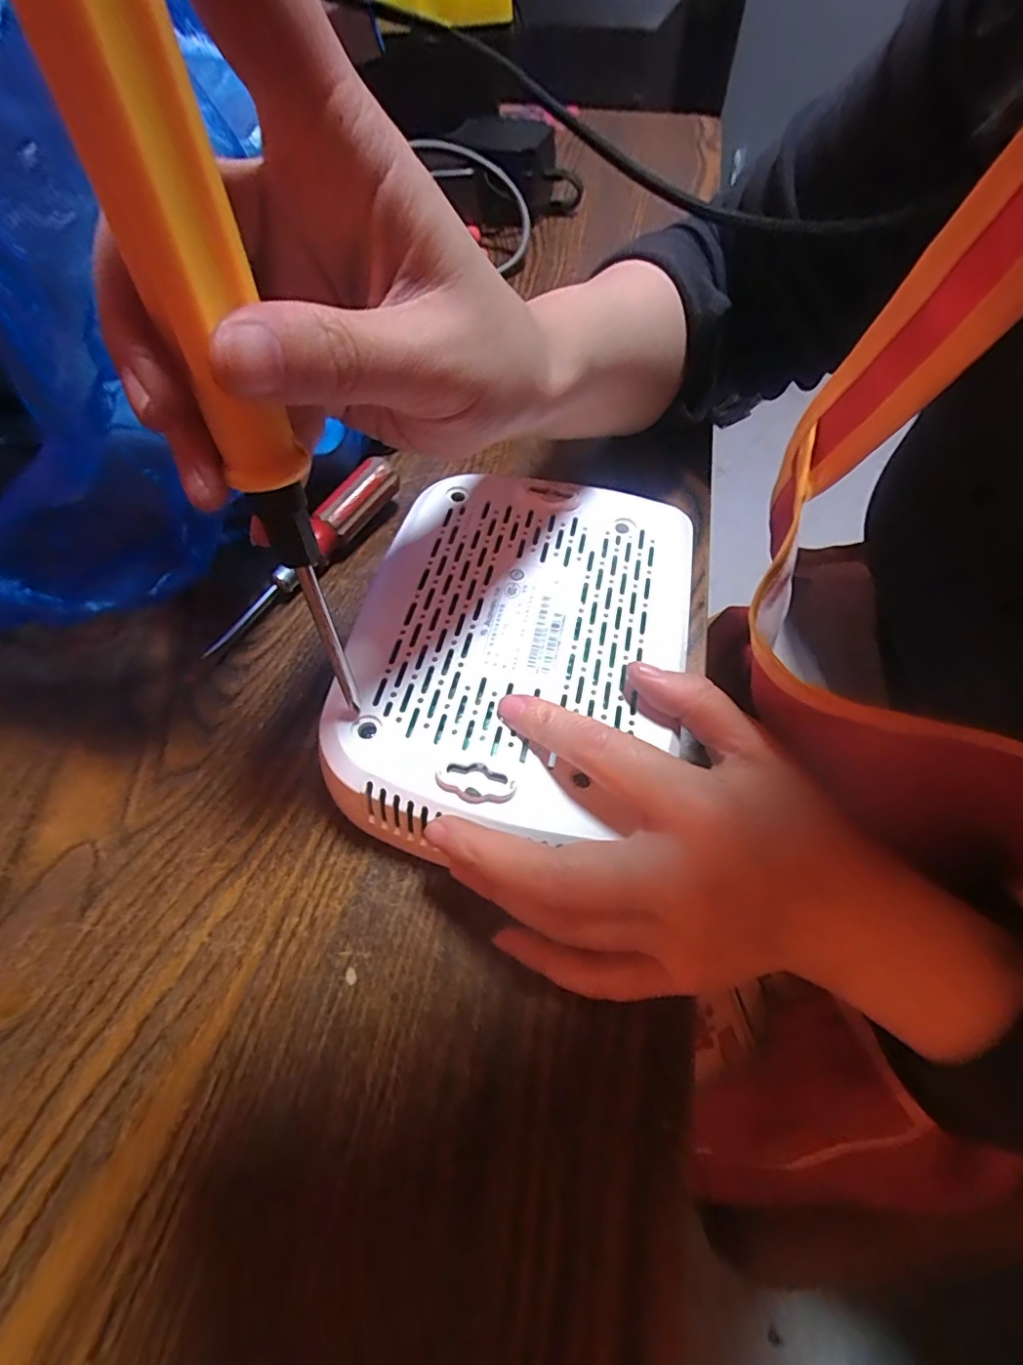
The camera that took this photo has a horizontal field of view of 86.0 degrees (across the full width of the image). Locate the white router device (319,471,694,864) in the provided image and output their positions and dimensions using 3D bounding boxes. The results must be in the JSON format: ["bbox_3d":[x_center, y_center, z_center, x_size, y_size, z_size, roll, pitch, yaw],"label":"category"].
[{"bbox_3d":[0.004,-0.018,0.219,0.124,0.024,0.164,9,59,7],"label":"white router device"}]

